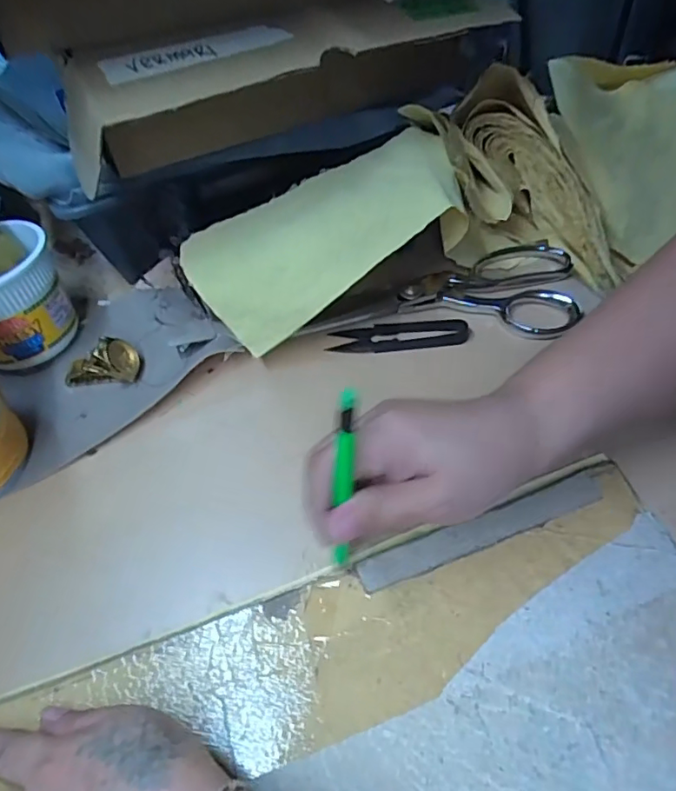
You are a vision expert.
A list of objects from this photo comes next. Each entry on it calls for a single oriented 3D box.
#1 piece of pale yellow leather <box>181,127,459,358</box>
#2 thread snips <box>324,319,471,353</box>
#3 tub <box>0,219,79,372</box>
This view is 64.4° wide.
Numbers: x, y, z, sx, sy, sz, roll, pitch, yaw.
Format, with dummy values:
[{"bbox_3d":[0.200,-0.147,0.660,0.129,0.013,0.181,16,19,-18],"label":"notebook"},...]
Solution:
[{"bbox_3d":[-0.004,-0.107,0.352,0.185,0.049,0.086,-33,53,1],"label":"piece of pale yellow leather"},{"bbox_3d":[0.042,-0.042,0.379,0.095,0.012,0.024,-3,51,5],"label":"thread snips"},{"bbox_3d":[-0.246,-0.072,0.394,0.090,0.082,0.090,-4,51,5],"label":"tub"}]

